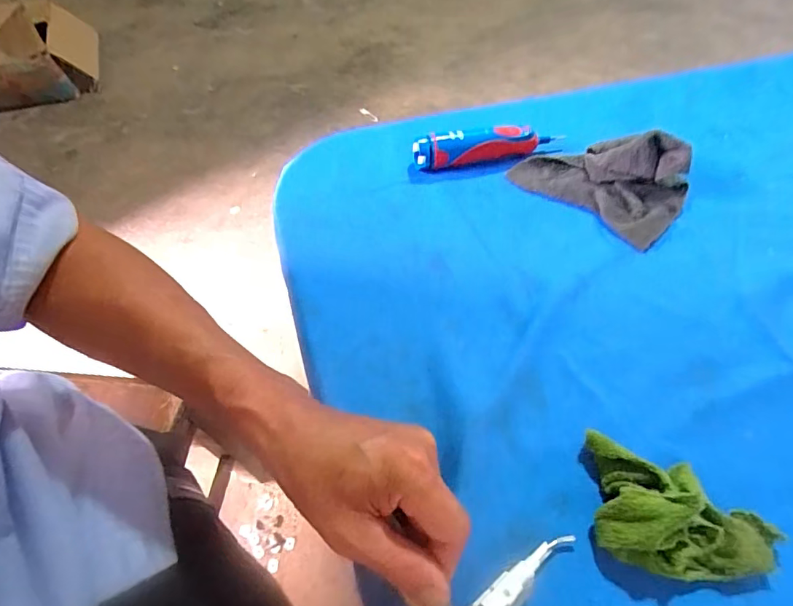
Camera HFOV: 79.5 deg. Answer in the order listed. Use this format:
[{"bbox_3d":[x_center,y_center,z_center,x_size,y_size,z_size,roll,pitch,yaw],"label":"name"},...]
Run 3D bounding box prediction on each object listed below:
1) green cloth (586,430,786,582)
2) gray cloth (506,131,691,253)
[{"bbox_3d":[0.180,0.132,0.298,0.117,0.042,0.074,15,59,8],"label":"green cloth"},{"bbox_3d":[0.202,-0.129,0.462,0.152,0.048,0.097,35,64,19],"label":"gray cloth"}]

